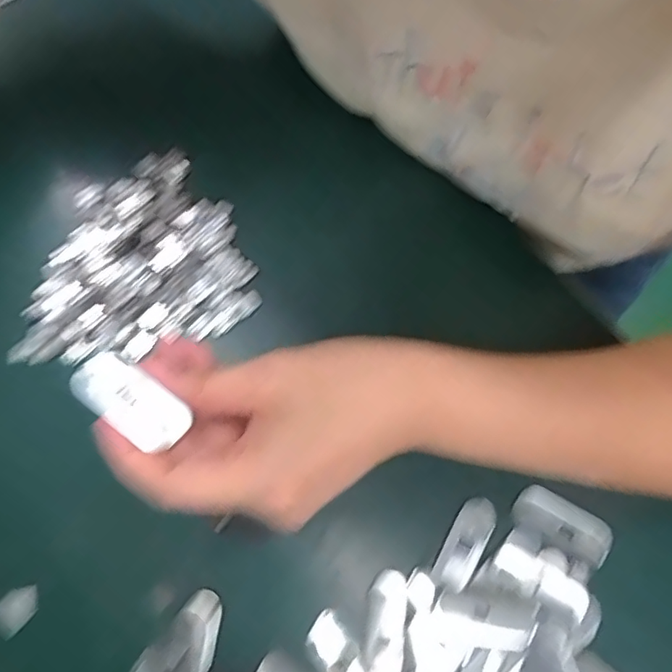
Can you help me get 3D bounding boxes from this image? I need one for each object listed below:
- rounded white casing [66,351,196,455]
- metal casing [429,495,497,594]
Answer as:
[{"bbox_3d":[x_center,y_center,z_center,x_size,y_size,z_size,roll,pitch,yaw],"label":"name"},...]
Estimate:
[{"bbox_3d":[-0.085,0.025,0.230,0.047,0.004,0.022,32,76,7],"label":"rounded white casing"},{"bbox_3d":[0.065,0.105,0.283,0.019,0.004,0.049,31,76,7],"label":"metal casing"}]

